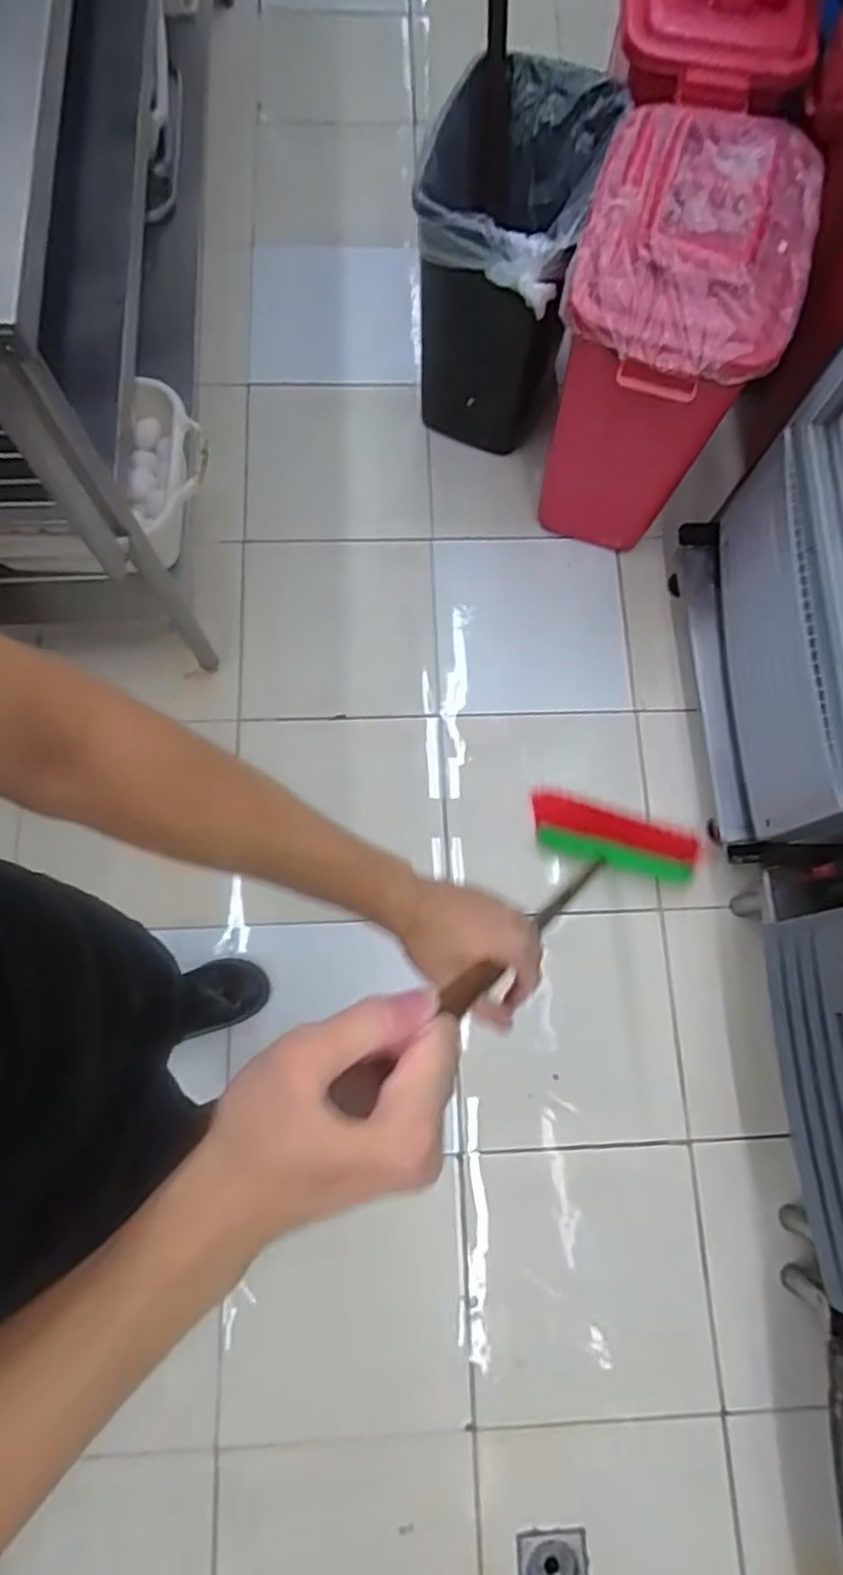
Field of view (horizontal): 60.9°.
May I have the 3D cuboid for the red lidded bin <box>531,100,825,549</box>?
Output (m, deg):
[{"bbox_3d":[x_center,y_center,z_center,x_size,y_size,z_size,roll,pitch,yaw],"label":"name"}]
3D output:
[{"bbox_3d":[0.397,-0.741,1.295,0.338,0.594,0.447,18,75,3],"label":"red lidded bin"}]

